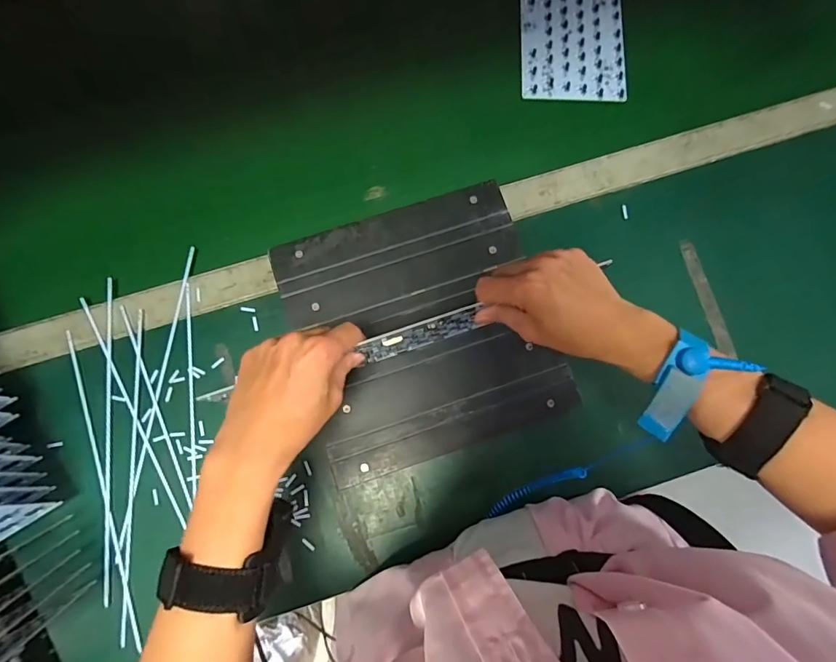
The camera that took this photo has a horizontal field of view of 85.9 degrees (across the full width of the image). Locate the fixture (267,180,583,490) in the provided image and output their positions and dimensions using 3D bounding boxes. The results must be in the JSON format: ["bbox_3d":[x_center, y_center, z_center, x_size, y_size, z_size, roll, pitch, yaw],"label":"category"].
[{"bbox_3d":[0.004,-0.006,0.446,0.241,0.030,0.243,-18,80,-4],"label":"fixture"}]

